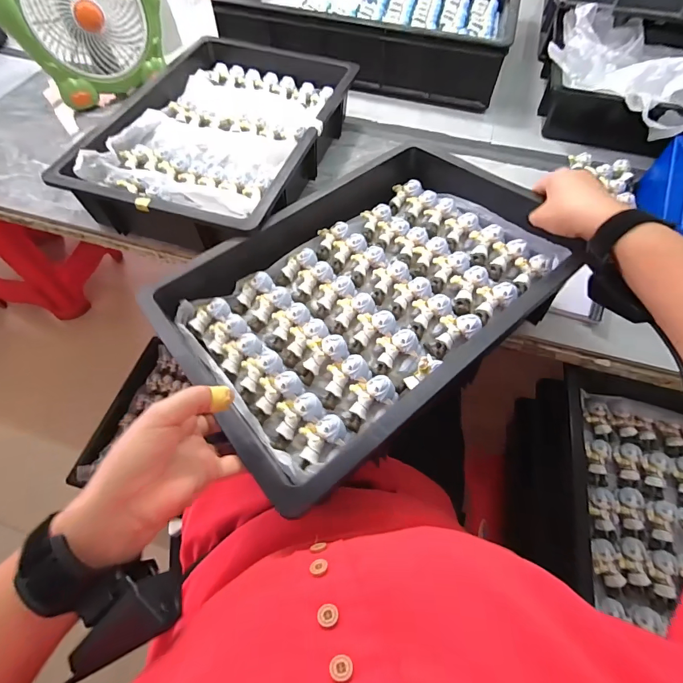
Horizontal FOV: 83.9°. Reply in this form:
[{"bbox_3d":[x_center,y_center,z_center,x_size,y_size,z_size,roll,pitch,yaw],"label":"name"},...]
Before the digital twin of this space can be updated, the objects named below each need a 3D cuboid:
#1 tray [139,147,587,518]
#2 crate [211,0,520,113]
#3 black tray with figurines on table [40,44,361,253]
[{"bbox_3d":[0.037,-0.074,0.441,0.426,0.094,0.299,-35,67,-20],"label":"tray"},{"bbox_3d":[0.065,-0.722,0.843,0.580,0.124,0.447,15,60,7],"label":"crate"},{"bbox_3d":[-0.181,-0.343,0.633,0.315,0.084,0.453,16,61,8],"label":"black tray with figurines on table"}]

